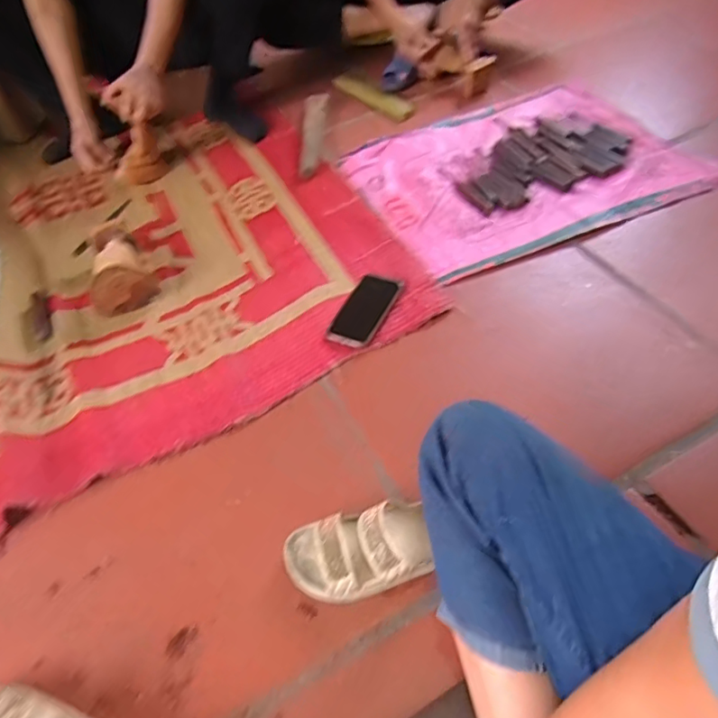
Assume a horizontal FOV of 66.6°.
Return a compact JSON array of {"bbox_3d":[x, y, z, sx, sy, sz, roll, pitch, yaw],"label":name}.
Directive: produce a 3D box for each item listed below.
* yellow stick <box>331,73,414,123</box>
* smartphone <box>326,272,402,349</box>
[{"bbox_3d":[0.029,-0.681,1.397,0.209,0.036,0.042,29,59,7],"label":"yellow stick"},{"bbox_3d":[0.012,-0.087,0.903,0.073,0.015,0.164,16,55,17],"label":"smartphone"}]

